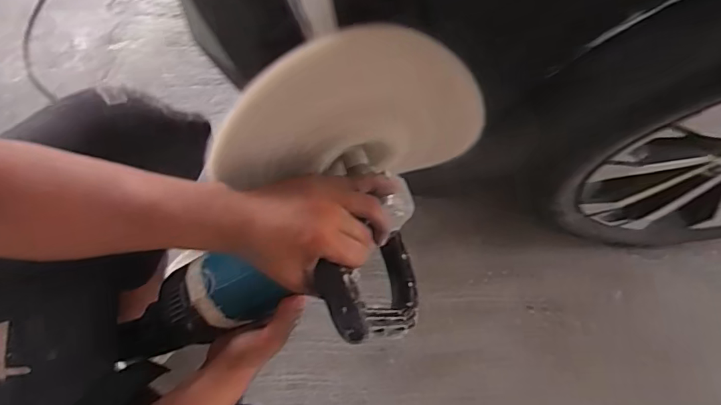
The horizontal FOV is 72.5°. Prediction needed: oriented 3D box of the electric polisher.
[{"bbox_3d":[-0.079,0.016,0.453,0.377,0.277,0.194,-2,66,-2],"label":"electric polisher"}]

